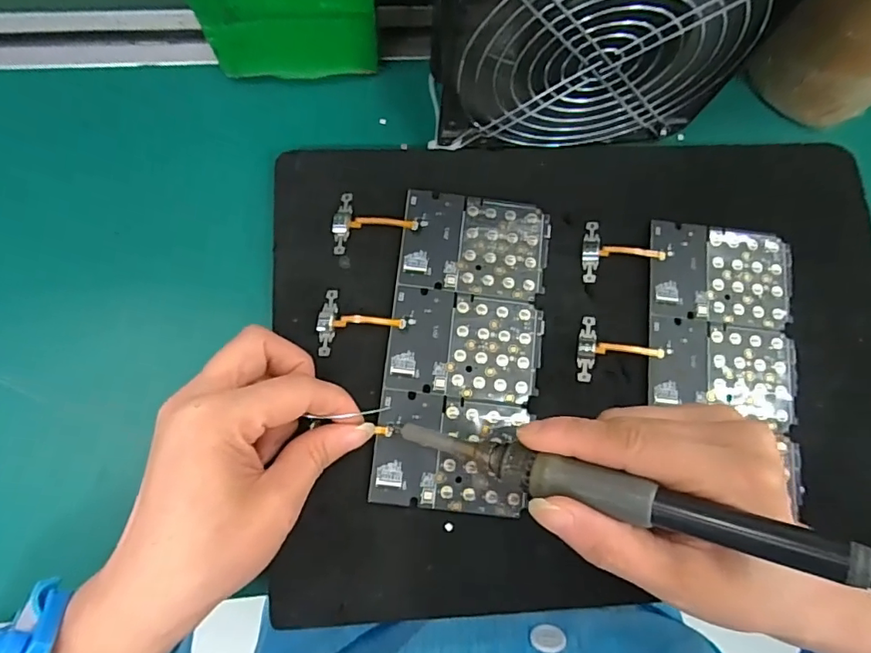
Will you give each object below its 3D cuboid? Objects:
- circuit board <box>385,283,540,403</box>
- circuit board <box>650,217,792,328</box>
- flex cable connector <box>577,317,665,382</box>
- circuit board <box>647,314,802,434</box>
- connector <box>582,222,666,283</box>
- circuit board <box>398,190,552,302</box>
[{"bbox_3d":[0.015,0.010,0.275,0.078,0.005,0.055,8,76,-2],"label":"circuit board"},{"bbox_3d":[0.160,-0.029,0.288,0.079,0.005,0.056,6,76,-3],"label":"circuit board"},{"bbox_3d":[0.099,0.013,0.279,0.046,0.004,0.035,3,76,-3],"label":"flex cable connector"},{"bbox_3d":[0.154,0.023,0.279,0.078,0.008,0.051,8,76,-2],"label":"circuit board"},{"bbox_3d":[0.105,-0.042,0.290,0.045,0.004,0.034,2,76,-4],"label":"connector"},{"bbox_3d":[0.022,-0.045,0.284,0.079,0.004,0.055,7,76,-2],"label":"circuit board"}]

